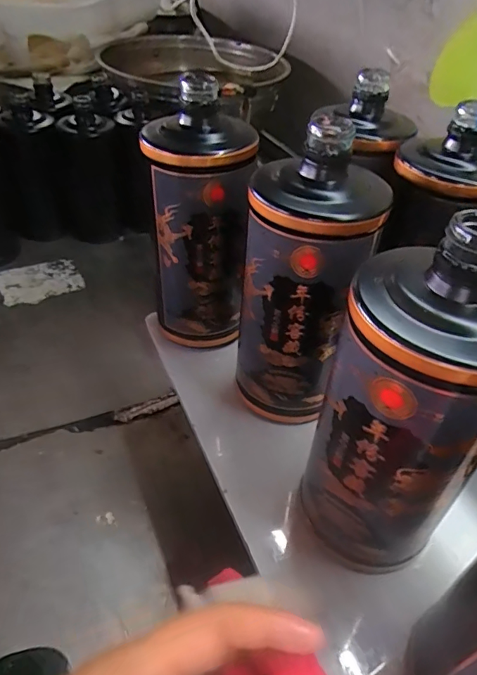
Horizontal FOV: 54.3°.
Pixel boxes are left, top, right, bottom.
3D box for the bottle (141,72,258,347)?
[{"bbox_3d":[-0.031,-0.080,0.353,0.077,0.182,0.061,-2,45,-4],"label":"bottle"}]

